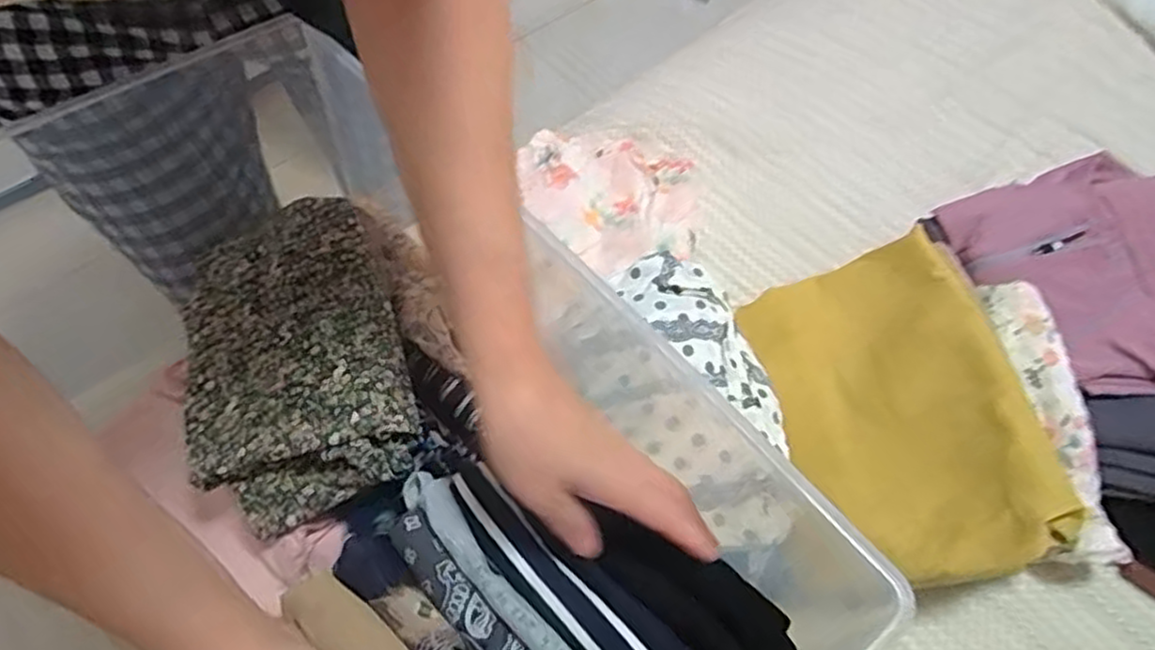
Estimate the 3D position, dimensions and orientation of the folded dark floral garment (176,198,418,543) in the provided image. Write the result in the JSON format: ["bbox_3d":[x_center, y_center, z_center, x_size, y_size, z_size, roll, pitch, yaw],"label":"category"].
[{"bbox_3d":[-0.197,0.020,0.502,0.145,0.070,0.208,-15,60,-8],"label":"folded dark floral garment"}]

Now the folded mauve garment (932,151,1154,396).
[{"bbox_3d":[0.420,-0.038,0.593,0.195,0.061,0.212,-2,59,0],"label":"folded mauve garment"}]

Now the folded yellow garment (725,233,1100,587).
[{"bbox_3d":[0.227,0.055,0.532,0.160,0.030,0.253,-29,44,23],"label":"folded yellow garment"}]

